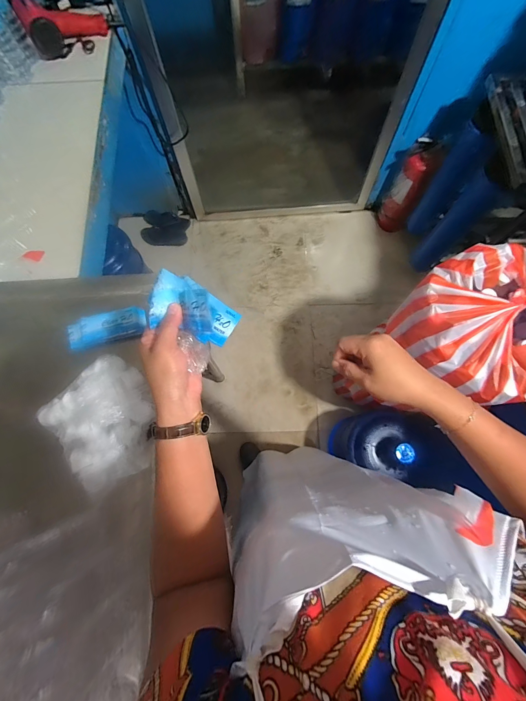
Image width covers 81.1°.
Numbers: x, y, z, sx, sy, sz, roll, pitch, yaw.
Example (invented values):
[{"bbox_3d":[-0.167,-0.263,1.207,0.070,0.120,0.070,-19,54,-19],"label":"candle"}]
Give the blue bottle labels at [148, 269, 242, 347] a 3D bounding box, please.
[{"bbox_3d":[-0.085,-0.045,0.337,0.102,0.040,0.063,34,78,10],"label":"blue bottle labels"}]

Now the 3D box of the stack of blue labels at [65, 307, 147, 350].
[{"bbox_3d":[-0.279,-0.042,0.552,0.141,0.010,0.059,-14,74,-2],"label":"stack of blue labels"}]

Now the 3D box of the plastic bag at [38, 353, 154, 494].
[{"bbox_3d":[-0.255,0.111,0.483,0.171,0.063,0.187,-35,76,-8],"label":"plastic bag"}]

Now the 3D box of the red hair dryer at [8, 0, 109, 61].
[{"bbox_3d":[-0.515,-0.855,0.786,0.196,0.092,0.136,-33,76,-8],"label":"red hair dryer"}]

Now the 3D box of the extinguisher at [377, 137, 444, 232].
[{"bbox_3d":[0.656,-0.739,1.410,0.128,0.443,0.133,17,75,6],"label":"extinguisher"}]

